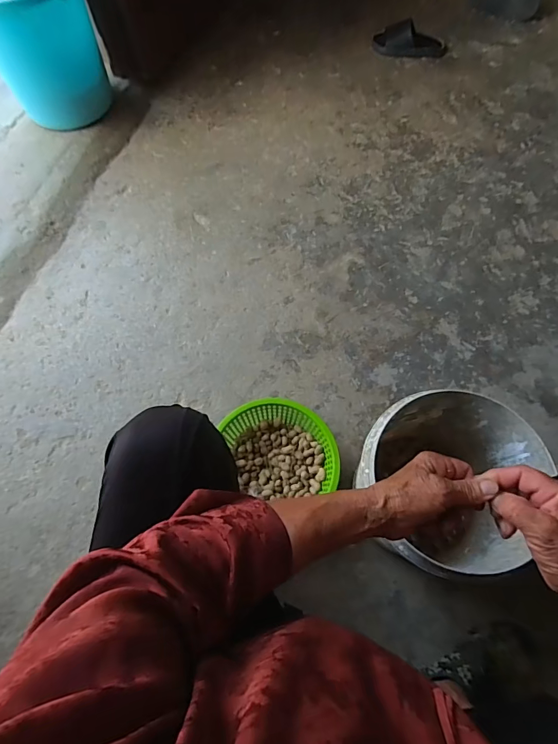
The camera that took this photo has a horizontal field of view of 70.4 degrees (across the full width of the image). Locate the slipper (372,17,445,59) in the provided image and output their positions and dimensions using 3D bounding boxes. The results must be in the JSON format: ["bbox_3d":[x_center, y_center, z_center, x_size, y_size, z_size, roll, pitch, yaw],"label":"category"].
[{"bbox_3d":[0.466,-1.166,1.388,0.261,0.071,0.104,2,66,1],"label":"slipper"}]

